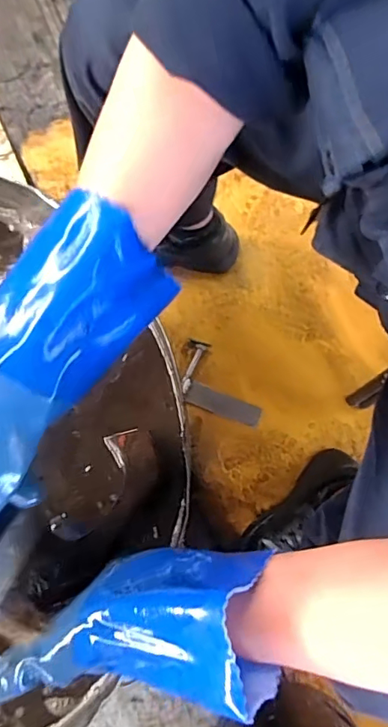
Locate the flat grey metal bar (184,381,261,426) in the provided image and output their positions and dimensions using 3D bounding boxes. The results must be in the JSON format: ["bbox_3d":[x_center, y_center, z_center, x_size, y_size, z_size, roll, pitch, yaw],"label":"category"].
[{"bbox_3d":[0.047,0.065,0.836,0.123,0.004,0.037,21,79,-2],"label":"flat grey metal bar"}]

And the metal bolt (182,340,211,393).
[{"bbox_3d":[-0.004,0.003,0.840,0.030,0.015,0.089,20,80,5],"label":"metal bolt"}]

